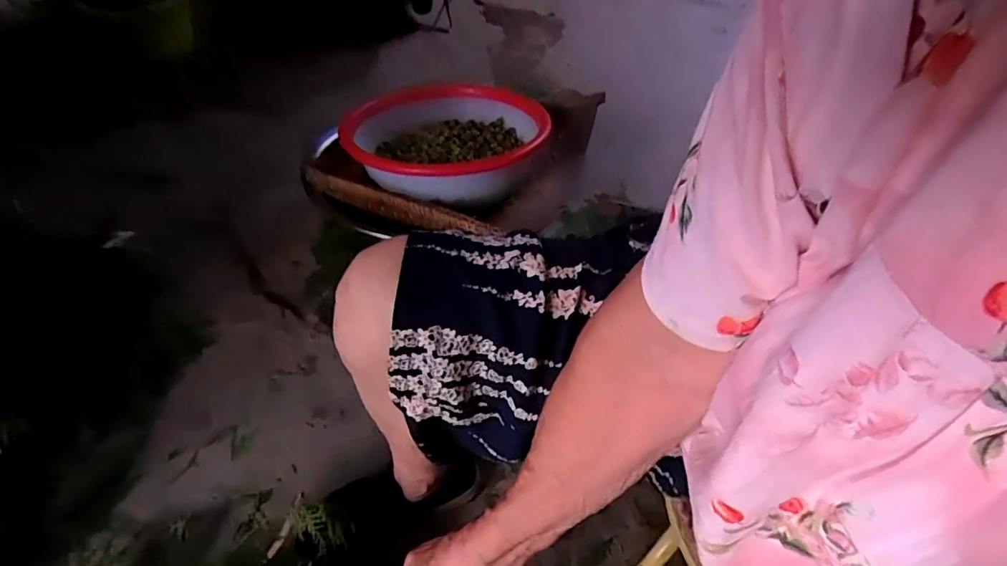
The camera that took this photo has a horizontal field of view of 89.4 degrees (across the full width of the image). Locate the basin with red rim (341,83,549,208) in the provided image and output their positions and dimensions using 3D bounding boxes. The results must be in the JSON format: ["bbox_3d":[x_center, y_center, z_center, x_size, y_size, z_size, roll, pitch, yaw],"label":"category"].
[{"bbox_3d":[-0.110,-0.254,0.914,0.325,0.115,0.340,1,47,-2],"label":"basin with red rim"}]

